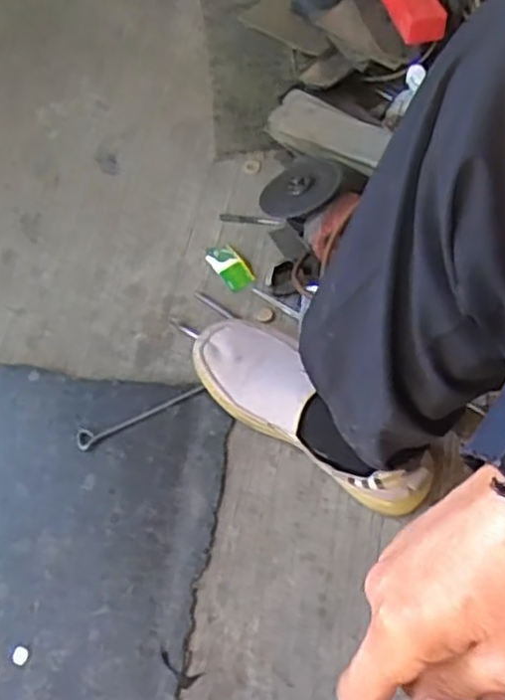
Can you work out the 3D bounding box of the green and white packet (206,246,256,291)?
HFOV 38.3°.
[{"bbox_3d":[-0.025,-0.096,0.836,0.033,0.010,0.063,-38,67,-12],"label":"green and white packet"}]

